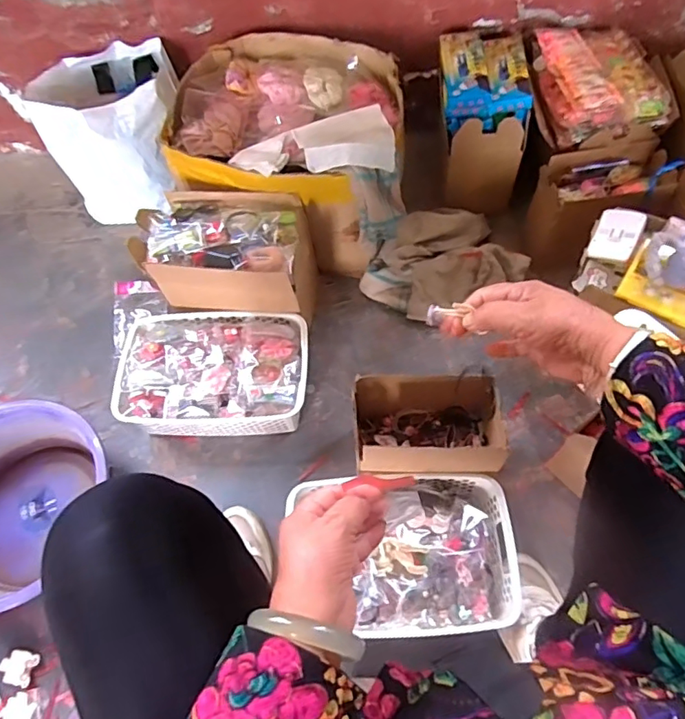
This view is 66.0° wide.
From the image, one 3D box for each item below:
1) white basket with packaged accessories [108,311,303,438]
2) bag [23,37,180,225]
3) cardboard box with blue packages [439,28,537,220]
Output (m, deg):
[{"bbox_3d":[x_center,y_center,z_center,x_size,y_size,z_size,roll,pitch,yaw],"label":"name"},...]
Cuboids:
[{"bbox_3d":[-0.204,0.029,0.870,0.296,0.099,0.198,1,61,4],"label":"white basket with packaged accessories"},{"bbox_3d":[-0.425,-0.442,1.043,0.238,0.242,0.245,5,62,6],"label":"bag"},{"bbox_3d":[0.254,-0.464,1.001,0.148,0.222,0.274,1,61,4],"label":"cardboard box with blue packages"}]

